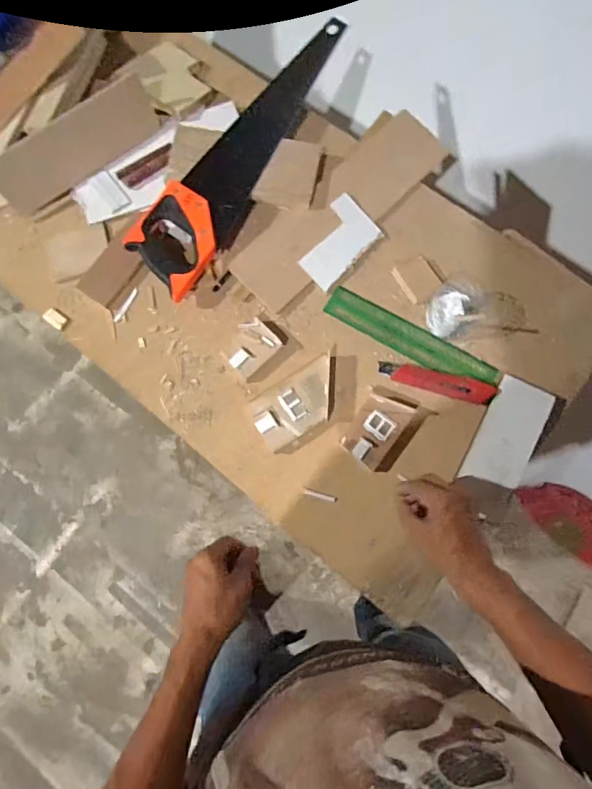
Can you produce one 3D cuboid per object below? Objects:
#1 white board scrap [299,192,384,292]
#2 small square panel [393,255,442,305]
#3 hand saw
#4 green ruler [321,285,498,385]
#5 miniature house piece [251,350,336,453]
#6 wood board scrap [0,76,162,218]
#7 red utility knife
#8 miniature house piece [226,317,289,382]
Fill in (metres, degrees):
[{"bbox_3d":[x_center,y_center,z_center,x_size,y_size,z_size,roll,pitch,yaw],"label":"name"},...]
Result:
[{"bbox_3d":[0.059,-0.228,0.685,0.083,0.009,0.131,43,81,12],"label":"white board scrap"},{"bbox_3d":[0.180,-0.168,0.676,0.056,0.021,0.061,-29,76,-5],"label":"small square panel"},{"bbox_3d":[-0.084,-0.378,0.698,0.113,0.034,0.512,28,79,9],"label":"hand saw"},{"bbox_3d":[0.165,-0.079,0.658,0.255,0.009,0.048,28,79,9],"label":"green ruler"},{"bbox_3d":[0.009,0.010,0.635,0.140,0.030,0.081,-35,77,-6],"label":"miniature house piece"},{"bbox_3d":[-0.320,-0.371,0.685,0.264,0.081,0.011,-43,54,-14],"label":"wood board scrap"},{"bbox_3d":[0.196,-0.017,0.639,0.159,0.019,0.032,16,77,7],"label":"red utility knife"},{"bbox_3d":[-0.058,-0.070,0.652,0.061,0.028,0.089,42,81,11],"label":"miniature house piece"}]

